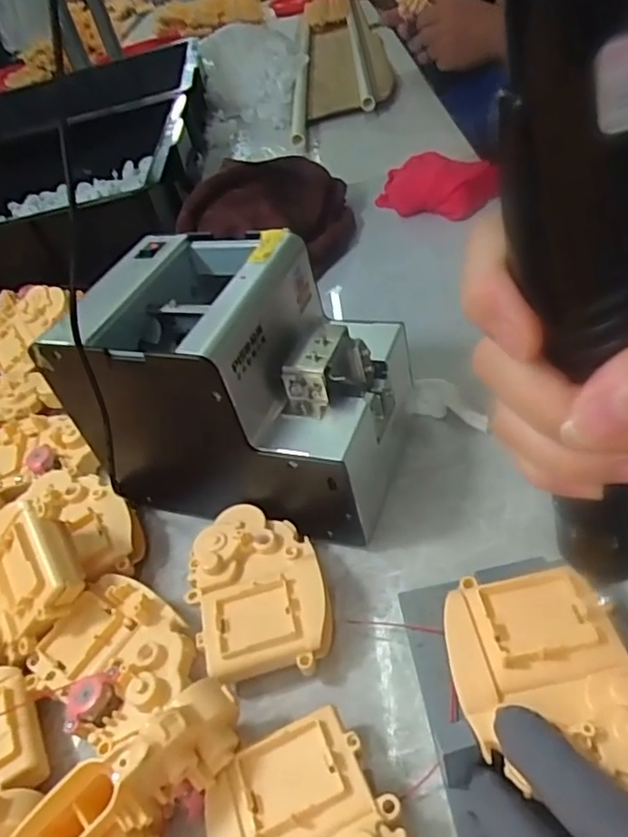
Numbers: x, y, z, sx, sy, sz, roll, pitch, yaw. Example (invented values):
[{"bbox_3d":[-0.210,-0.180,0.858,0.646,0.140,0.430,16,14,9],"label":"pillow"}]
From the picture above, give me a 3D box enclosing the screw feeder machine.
[{"bbox_3d":[-0.043,-0.023,0.389,0.181,0.144,0.128,5,46,23],"label":"screw feeder machine"}]

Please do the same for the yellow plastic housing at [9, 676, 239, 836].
[{"bbox_3d":[-0.079,0.157,0.244,0.115,0.052,0.040,-34,45,-18],"label":"yellow plastic housing"}]

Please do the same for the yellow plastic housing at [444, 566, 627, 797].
[{"bbox_3d":[0.095,0.098,0.239,0.077,0.019,0.086,-3,42,5],"label":"yellow plastic housing"}]

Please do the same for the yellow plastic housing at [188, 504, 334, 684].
[{"bbox_3d":[-0.032,0.096,0.338,0.071,0.029,0.097,-18,42,-1],"label":"yellow plastic housing"}]

